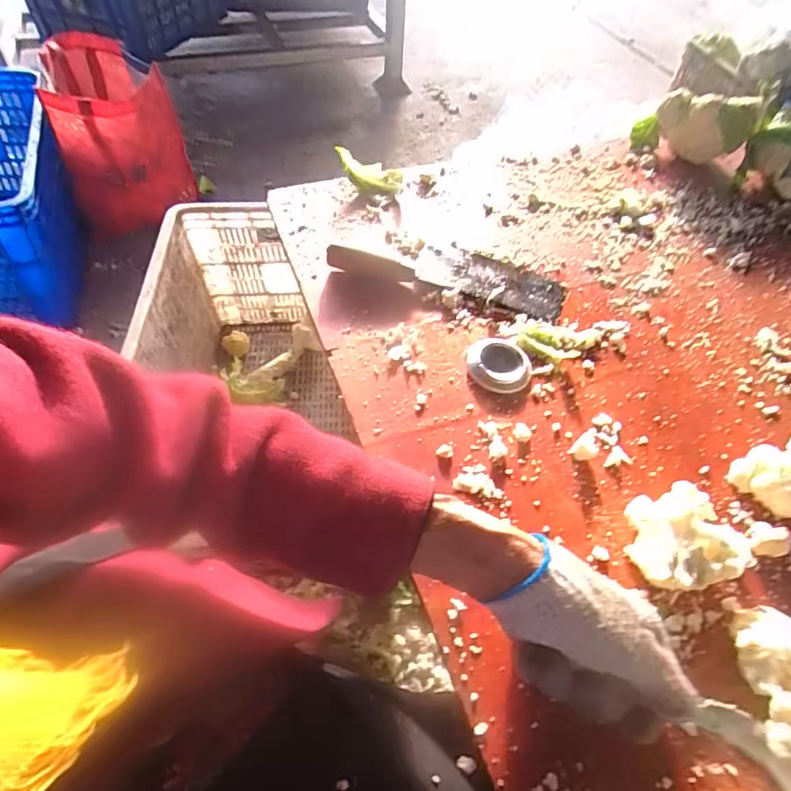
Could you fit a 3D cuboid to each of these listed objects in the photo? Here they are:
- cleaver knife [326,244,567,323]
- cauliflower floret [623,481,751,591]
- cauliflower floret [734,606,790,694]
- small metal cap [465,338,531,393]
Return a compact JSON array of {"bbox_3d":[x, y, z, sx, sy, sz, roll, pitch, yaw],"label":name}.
[{"bbox_3d":[0.060,-0.144,0.573,0.262,0.015,0.080,17,55,9],"label":"cleaver knife"},{"bbox_3d":[0.215,0.108,0.379,0.081,0.039,0.073,-12,56,-12],"label":"cauliflower floret"},{"bbox_3d":[0.258,0.172,0.338,0.053,0.035,0.050,2,54,-2],"label":"cauliflower floret"},{"bbox_3d":[0.101,-0.032,0.488,0.060,0.011,0.064,2,54,-2],"label":"small metal cap"}]

